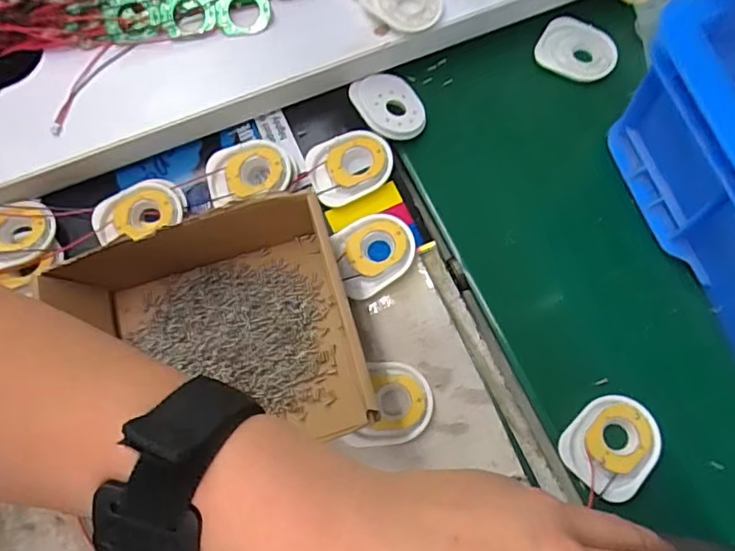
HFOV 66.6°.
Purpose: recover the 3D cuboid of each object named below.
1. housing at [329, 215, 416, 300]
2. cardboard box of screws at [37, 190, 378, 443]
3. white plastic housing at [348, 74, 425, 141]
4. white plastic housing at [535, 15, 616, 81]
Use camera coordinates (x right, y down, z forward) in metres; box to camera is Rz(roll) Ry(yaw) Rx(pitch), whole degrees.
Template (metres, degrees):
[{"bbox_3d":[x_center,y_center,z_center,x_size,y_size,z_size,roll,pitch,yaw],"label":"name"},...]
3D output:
[{"bbox_3d":[0.005,-0.015,0.360,0.051,0.008,0.050,-18,72,-4],"label":"housing"},{"bbox_3d":[-0.086,0.038,0.322,0.152,0.051,0.130,-16,72,-3],"label":"cardboard box of screws"},{"bbox_3d":[0.014,-0.122,0.400,0.048,0.011,0.053,-21,72,-25],"label":"white plastic housing"},{"bbox_3d":[0.157,-0.168,0.418,0.056,0.011,0.044,24,74,9],"label":"white plastic housing"}]

